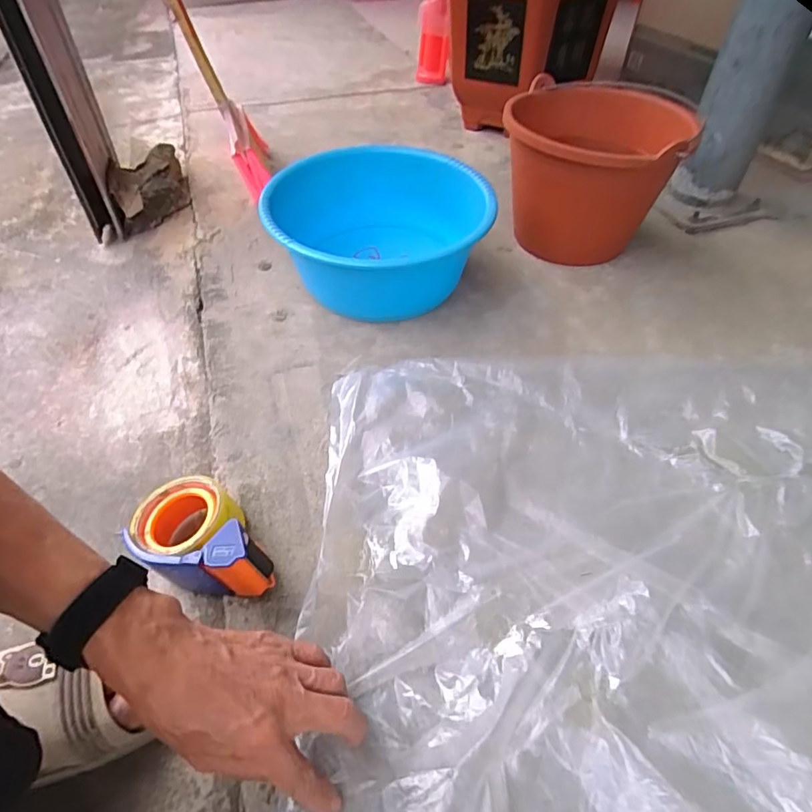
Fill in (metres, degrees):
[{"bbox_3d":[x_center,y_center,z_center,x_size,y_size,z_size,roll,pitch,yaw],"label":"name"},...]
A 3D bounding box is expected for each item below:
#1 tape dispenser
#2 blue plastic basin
[{"bbox_3d":[-0.188,0.123,0.472,0.144,0.072,0.088,30,56,26],"label":"tape dispenser"},{"bbox_3d":[-0.033,-0.248,0.745,0.298,0.122,0.293,-1,48,1],"label":"blue plastic basin"}]

